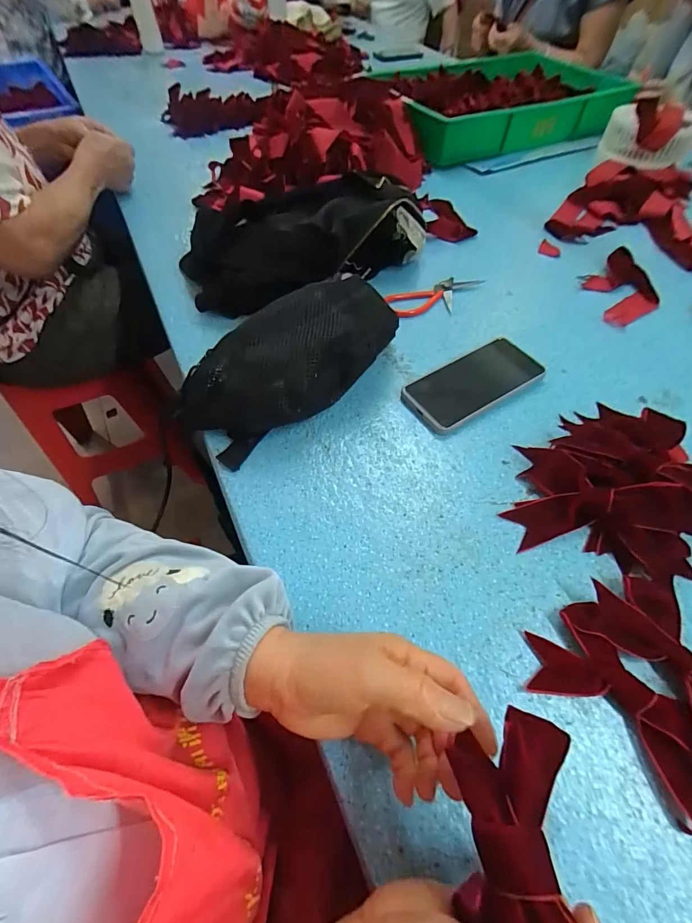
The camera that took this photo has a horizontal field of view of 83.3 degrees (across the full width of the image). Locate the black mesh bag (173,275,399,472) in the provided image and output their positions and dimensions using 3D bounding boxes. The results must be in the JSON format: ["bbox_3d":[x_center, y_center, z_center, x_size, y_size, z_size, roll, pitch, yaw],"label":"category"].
[{"bbox_3d":[-0.054,-0.108,0.423,0.260,0.085,0.123,-31,61,-19],"label":"black mesh bag"}]

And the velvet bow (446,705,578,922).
[{"bbox_3d":[0.080,0.176,0.175,0.052,0.030,0.102,2,50,2],"label":"velvet bow"}]

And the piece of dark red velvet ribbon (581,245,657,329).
[{"bbox_3d":[0.406,-0.253,0.567,0.096,0.018,0.162,38,64,22],"label":"piece of dark red velvet ribbon"}]

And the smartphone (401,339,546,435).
[{"bbox_3d":[0.147,-0.092,0.451,0.156,0.011,0.076,-30,63,-14],"label":"smartphone"}]

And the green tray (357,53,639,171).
[{"bbox_3d":[0.370,-0.844,0.920,0.594,0.103,0.341,-19,58,-12],"label":"green tray"}]

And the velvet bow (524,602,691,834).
[{"bbox_3d":[0.192,0.176,0.272,0.075,0.015,0.134,-24,59,-15],"label":"velvet bow"}]

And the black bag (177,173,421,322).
[{"bbox_3d":[-0.061,-0.318,0.557,0.334,0.103,0.141,-19,58,-12],"label":"black bag"}]

